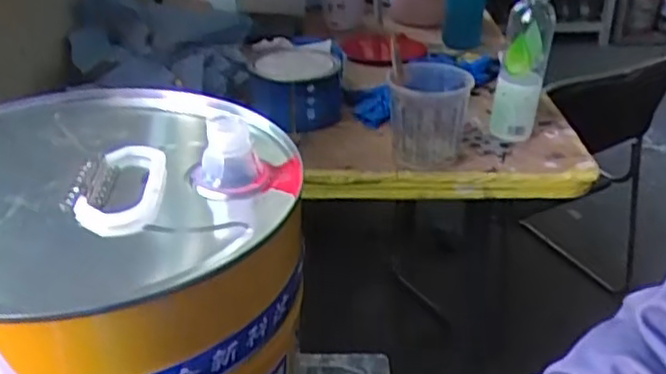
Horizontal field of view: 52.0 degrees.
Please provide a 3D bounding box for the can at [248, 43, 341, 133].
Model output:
[{"bbox_3d":[-0.054,-0.159,1.065,0.139,0.083,0.142,-1,30,0],"label":"can"}]

